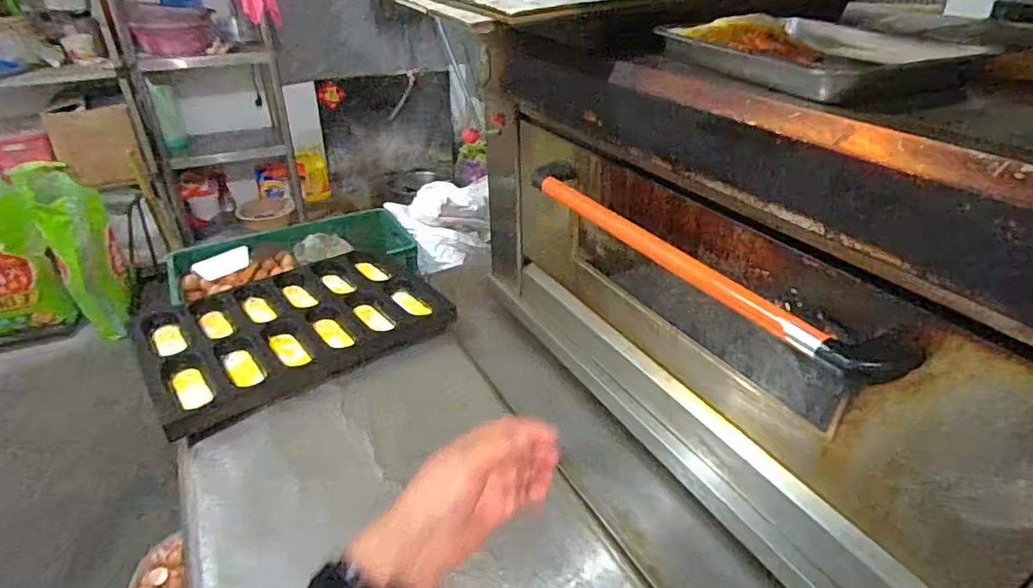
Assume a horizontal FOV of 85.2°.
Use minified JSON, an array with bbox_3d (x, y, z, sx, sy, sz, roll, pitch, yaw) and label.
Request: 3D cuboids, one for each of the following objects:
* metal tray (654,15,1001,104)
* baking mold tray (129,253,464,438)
[{"bbox_3d":[0.397,-0.316,0.721,0.319,0.039,0.288,-14,36,-22],"label":"metal tray"},{"bbox_3d":[-0.485,0.062,1.264,0.598,0.033,0.428,-21,39,-30],"label":"baking mold tray"}]

